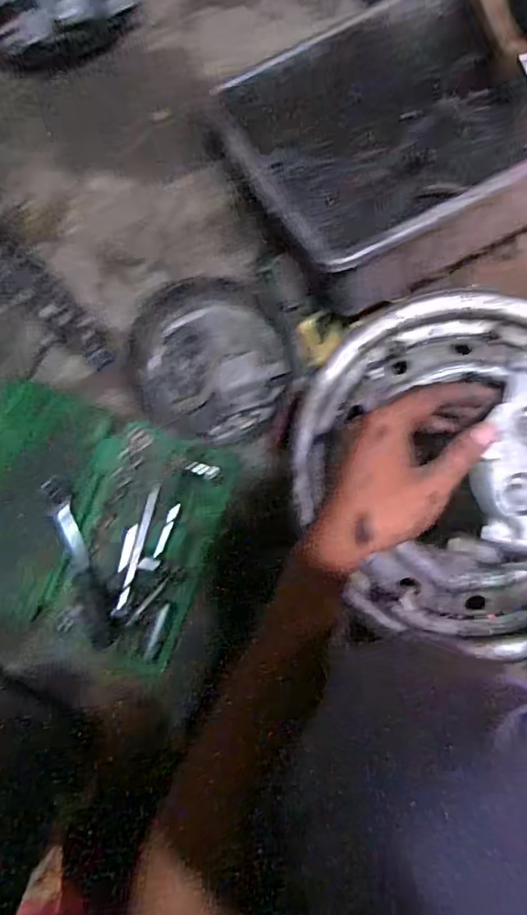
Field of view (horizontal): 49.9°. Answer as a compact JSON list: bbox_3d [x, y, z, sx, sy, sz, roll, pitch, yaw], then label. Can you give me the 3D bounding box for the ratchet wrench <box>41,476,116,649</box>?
[{"bbox_3d":[-0.213,0.118,0.656,0.031,0.018,0.201,-22,84,-1],"label":"ratchet wrench"}]

